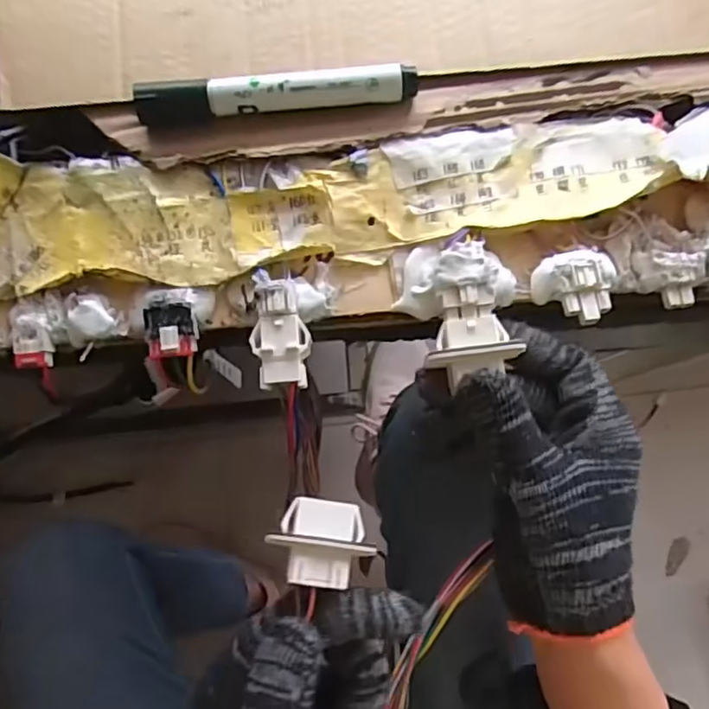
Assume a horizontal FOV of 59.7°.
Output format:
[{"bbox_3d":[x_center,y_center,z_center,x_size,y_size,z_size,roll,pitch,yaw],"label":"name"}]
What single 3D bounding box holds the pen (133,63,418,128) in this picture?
[{"bbox_3d":[-0.036,-0.124,0.292,0.130,0.015,0.016,-7,79,-3],"label":"pen"}]

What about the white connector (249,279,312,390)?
[{"bbox_3d":[-0.032,-0.010,0.271,0.024,0.011,0.047,-3,79,-2],"label":"white connector"}]

